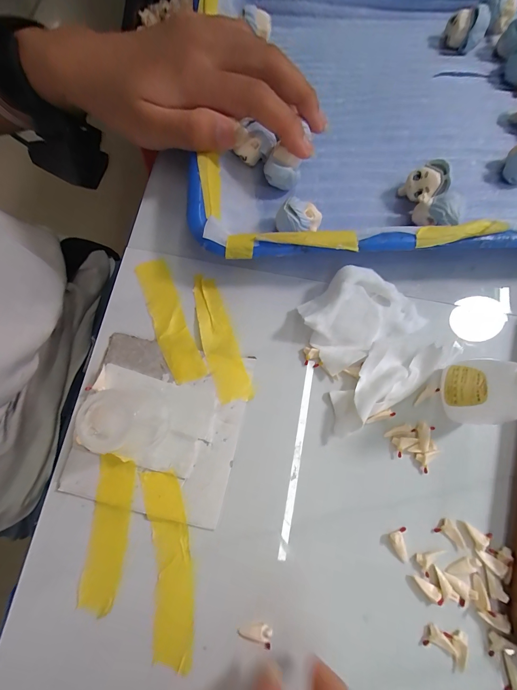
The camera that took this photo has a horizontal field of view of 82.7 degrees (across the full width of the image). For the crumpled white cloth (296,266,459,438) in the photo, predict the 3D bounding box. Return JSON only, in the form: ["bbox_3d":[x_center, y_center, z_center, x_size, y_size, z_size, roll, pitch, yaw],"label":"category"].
[{"bbox_3d":[0.069,-0.004,0.172,0.082,0.022,0.079,-23,77,-6],"label":"crumpled white cloth"}]

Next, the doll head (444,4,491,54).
[{"bbox_3d":[0.156,-0.237,0.220,0.027,0.031,0.027,31,78,7],"label":"doll head"}]

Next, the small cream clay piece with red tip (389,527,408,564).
[{"bbox_3d":[0.075,0.107,0.156,0.009,0.004,0.016,5,76,1],"label":"small cream clay piece with red tip"}]

